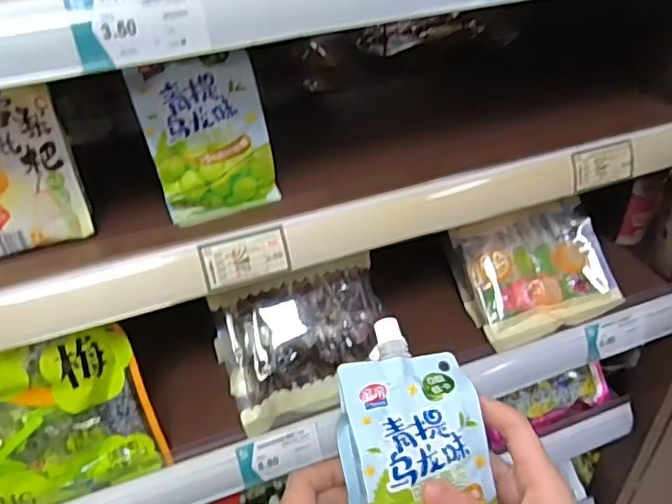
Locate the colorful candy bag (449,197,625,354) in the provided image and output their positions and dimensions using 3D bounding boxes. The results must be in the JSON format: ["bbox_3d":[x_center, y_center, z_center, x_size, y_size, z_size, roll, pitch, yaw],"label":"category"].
[{"bbox_3d":[0.208,0.018,0.610,0.156,0.020,0.126,-14,73,-15],"label":"colorful candy bag"}]

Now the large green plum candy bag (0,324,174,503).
[{"bbox_3d":[-0.231,0.130,0.460,0.165,0.129,0.050,-13,17,-11],"label":"large green plum candy bag"}]

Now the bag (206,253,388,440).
[{"bbox_3d":[-0.026,0.078,0.526,0.148,0.048,0.122,-16,85,-13],"label":"bag"}]

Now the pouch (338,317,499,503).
[{"bbox_3d":[0.047,0.122,0.361,0.085,0.038,0.157,-7,75,-17],"label":"pouch"}]

